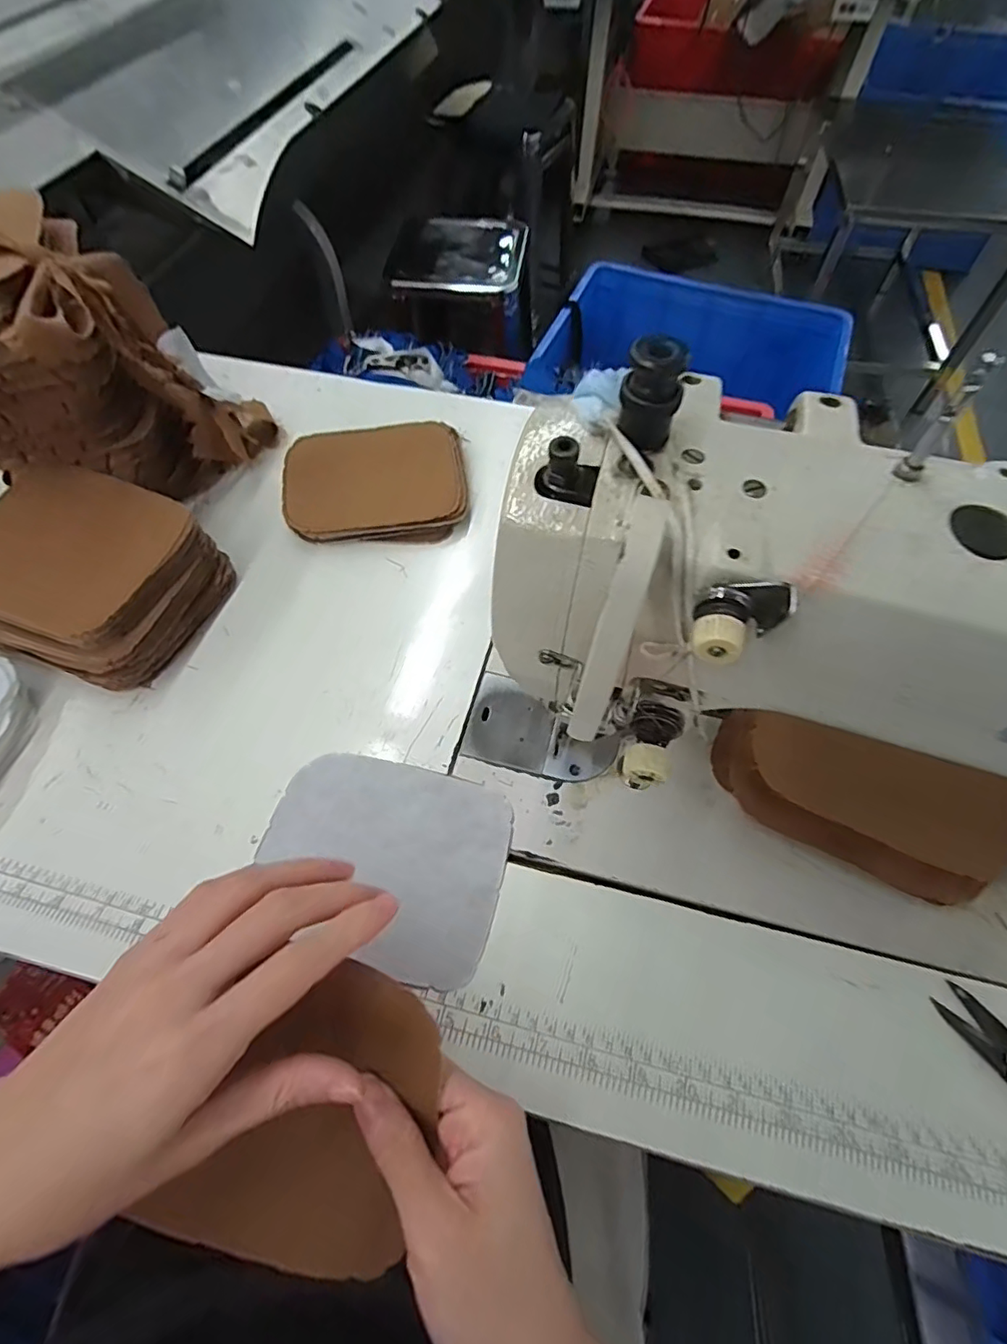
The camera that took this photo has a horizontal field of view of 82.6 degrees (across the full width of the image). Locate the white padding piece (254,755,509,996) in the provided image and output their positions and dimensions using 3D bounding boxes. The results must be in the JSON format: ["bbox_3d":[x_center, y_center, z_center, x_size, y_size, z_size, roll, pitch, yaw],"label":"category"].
[{"bbox_3d":[-0.071,0.108,0.337,0.140,0.009,0.111,16,60,6],"label":"white padding piece"}]

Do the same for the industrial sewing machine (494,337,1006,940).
[{"bbox_3d":[0.267,0.051,0.241,0.571,0.237,0.134,13,61,7],"label":"industrial sewing machine"}]

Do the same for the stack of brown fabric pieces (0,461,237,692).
[{"bbox_3d":[-0.292,-0.069,0.397,0.159,0.059,0.130,17,62,9],"label":"stack of brown fabric pieces"}]

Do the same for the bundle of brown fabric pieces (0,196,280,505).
[{"bbox_3d":[-0.300,-0.214,0.415,0.142,0.165,0.202,31,65,16],"label":"bundle of brown fabric pieces"}]

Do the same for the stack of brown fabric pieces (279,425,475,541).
[{"bbox_3d":[-0.105,-0.157,0.479,0.145,0.023,0.118,-1,60,-1],"label":"stack of brown fabric pieces"}]

